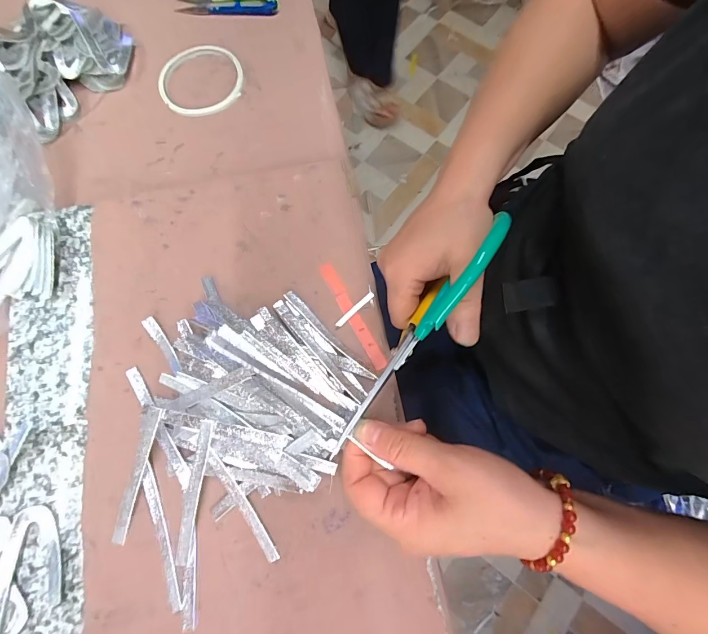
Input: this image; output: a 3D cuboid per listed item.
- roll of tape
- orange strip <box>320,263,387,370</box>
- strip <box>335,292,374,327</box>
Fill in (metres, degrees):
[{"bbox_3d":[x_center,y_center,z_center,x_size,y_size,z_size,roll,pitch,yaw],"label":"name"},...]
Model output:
[{"bbox_3d":[-0.165,-0.256,0.397,0.089,0.007,0.090,0,74,-1],"label":"roll of tape"},{"bbox_3d":[-0.001,-0.002,0.302,0.011,0.004,0.100,-29,74,-5],"label":"orange strip"},{"bbox_3d":[0.001,-0.007,0.303,0.041,0.004,0.005,-41,79,-11],"label":"strip"}]

